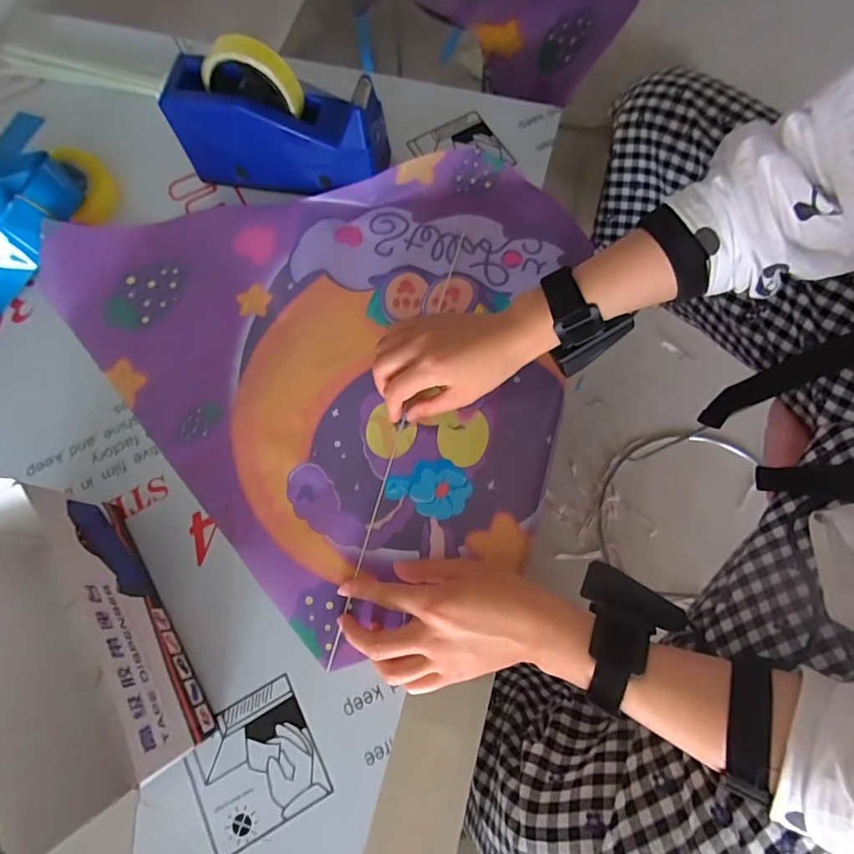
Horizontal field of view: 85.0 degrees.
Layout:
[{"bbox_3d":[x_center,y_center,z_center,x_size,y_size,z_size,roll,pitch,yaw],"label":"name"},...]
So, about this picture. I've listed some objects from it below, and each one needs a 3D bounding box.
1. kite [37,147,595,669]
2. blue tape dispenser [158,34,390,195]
[{"bbox_3d":[-0.065,-0.111,0.455,0.447,0.035,0.493,-41,76,-10],"label":"kite"},{"bbox_3d":[-0.145,-0.305,0.464,0.201,0.123,0.071,10,73,5],"label":"blue tape dispenser"}]

